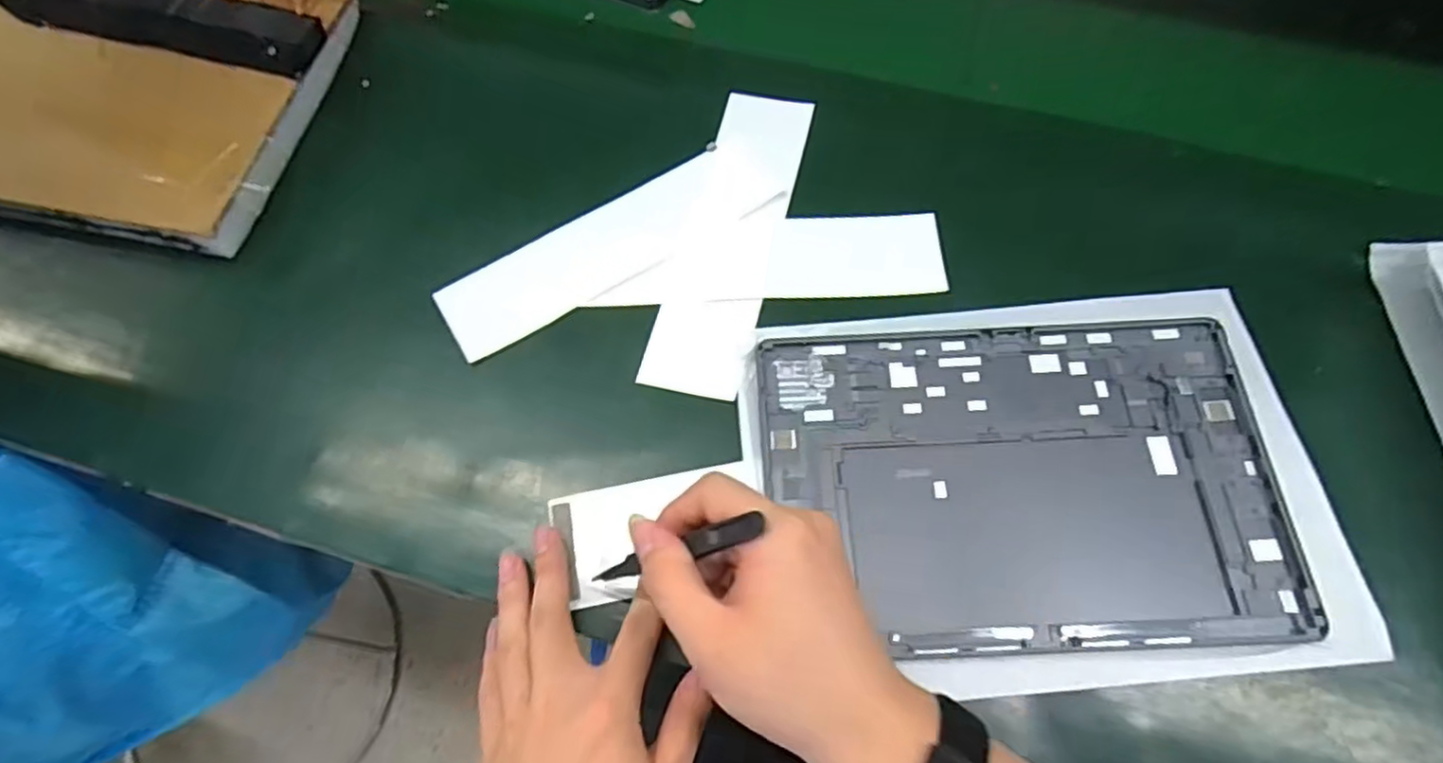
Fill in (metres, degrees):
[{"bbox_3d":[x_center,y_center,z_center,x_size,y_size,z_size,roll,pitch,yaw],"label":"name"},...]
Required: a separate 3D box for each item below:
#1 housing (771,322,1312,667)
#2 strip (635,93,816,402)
[{"bbox_3d":[0.151,0.049,0.356,0.250,0.007,0.167,-3,67,1],"label":"housing"},{"bbox_3d":[0.007,-0.090,0.422,0.057,0.006,0.212,13,69,7],"label":"strip"}]

